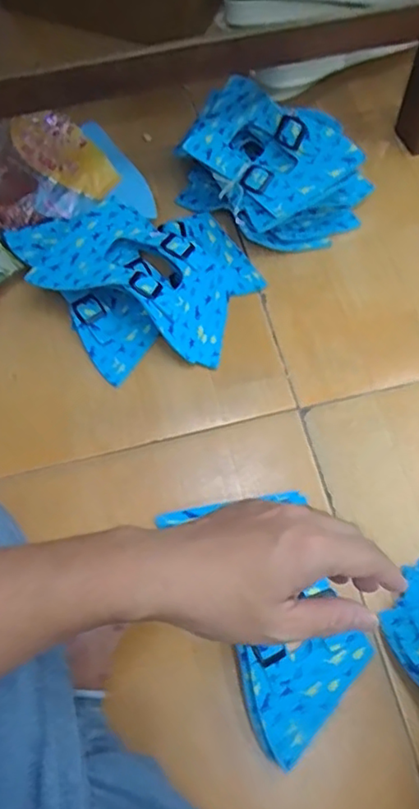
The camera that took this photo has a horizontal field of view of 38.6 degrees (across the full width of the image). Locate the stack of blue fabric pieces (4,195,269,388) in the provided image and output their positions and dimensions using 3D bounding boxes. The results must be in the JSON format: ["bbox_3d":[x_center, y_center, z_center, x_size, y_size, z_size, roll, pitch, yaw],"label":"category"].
[{"bbox_3d":[-0.074,-0.135,0.648,0.248,0.054,0.198,-13,66,-6],"label":"stack of blue fabric pieces"}]

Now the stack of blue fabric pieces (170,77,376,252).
[{"bbox_3d":[0.066,-0.267,0.682,0.218,0.111,0.152,23,68,10],"label":"stack of blue fabric pieces"}]

